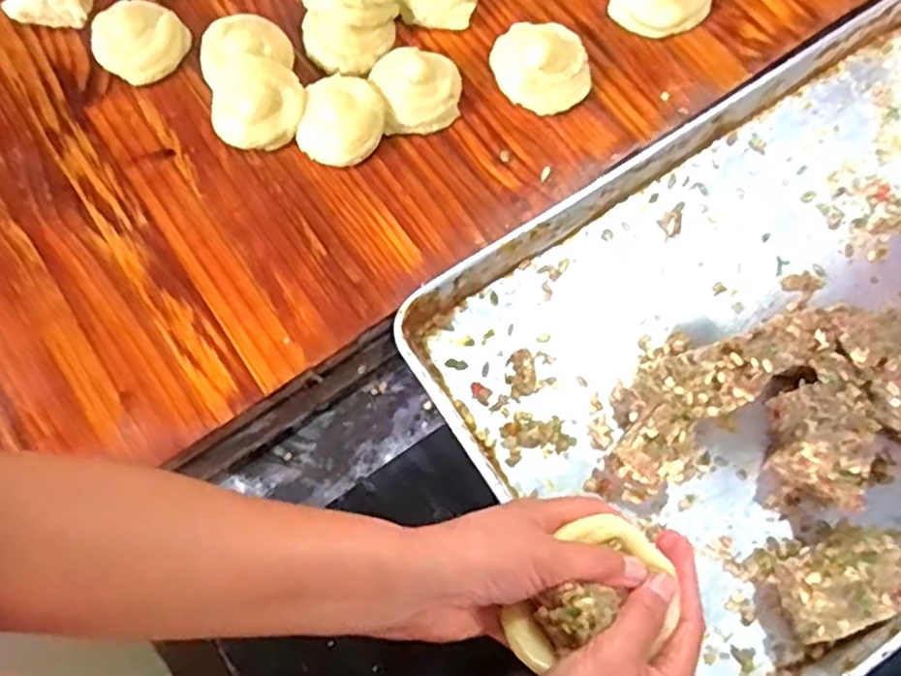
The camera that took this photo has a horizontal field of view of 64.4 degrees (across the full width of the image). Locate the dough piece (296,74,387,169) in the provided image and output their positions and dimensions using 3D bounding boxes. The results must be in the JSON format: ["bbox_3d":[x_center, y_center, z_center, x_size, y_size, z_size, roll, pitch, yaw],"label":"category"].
[{"bbox_3d":[-0.093,-0.194,0.618,0.071,0.033,0.086,11,75,5],"label":"dough piece"}]

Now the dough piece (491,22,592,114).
[{"bbox_3d":[0.081,-0.244,0.629,0.085,0.032,0.081,-1,74,2],"label":"dough piece"}]

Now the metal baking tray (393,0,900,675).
[{"bbox_3d":[0.314,-0.015,0.582,0.611,0.071,0.403,-33,72,-8],"label":"metal baking tray"}]

